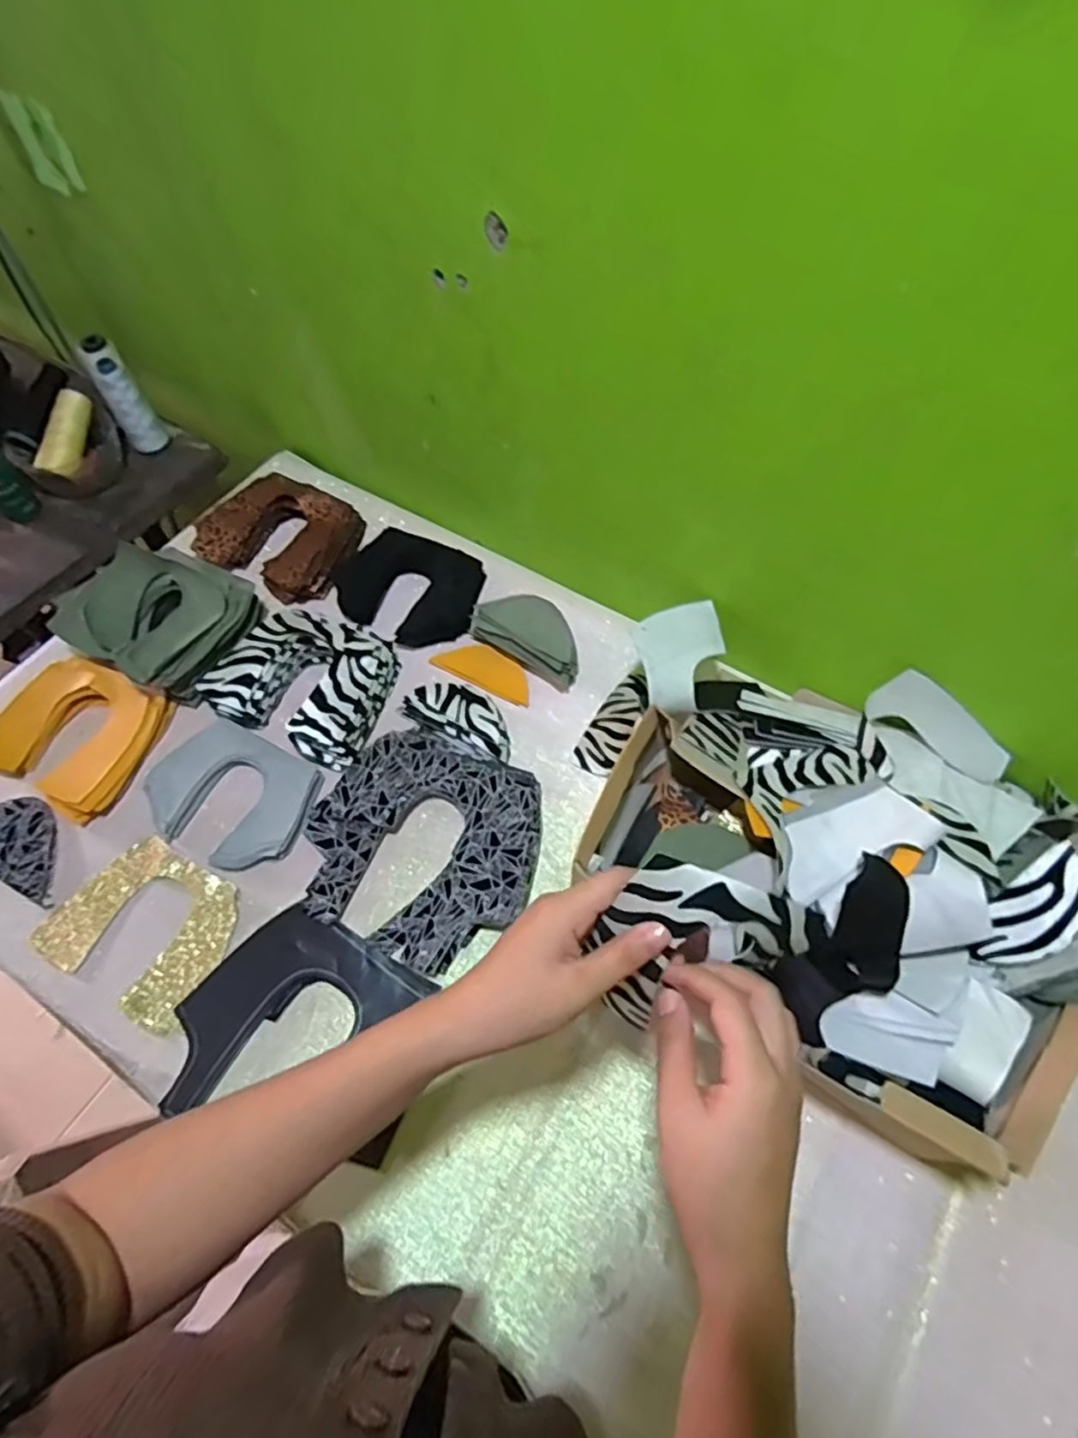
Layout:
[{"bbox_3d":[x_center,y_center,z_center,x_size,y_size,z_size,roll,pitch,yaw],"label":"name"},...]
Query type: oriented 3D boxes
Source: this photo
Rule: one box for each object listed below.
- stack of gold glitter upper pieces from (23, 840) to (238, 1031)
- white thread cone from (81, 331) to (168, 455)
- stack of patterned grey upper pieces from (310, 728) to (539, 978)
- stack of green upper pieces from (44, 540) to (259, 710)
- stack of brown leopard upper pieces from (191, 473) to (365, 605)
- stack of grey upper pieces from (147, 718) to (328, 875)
[{"bbox_3d":[-0.338,0.174,0.575,0.148,0.008,0.120,25,63,14],"label":"stack of gold glitter upper pieces"},{"bbox_3d":[-0.517,-0.399,0.845,0.046,0.121,0.045,-23,62,-12],"label":"white thread cone"},{"bbox_3d":[-0.100,0.107,0.589,0.197,0.023,0.185,23,62,13],"label":"stack of patterned grey upper pieces"},{"bbox_3d":[-0.386,-0.103,0.694,0.168,0.075,0.146,23,62,13],"label":"stack of green upper pieces"},{"bbox_3d":[-0.302,-0.213,0.777,0.168,0.035,0.139,17,61,10],"label":"stack of brown leopard upper pieces"},{"bbox_3d":[-0.282,0.067,0.616,0.145,0.017,0.115,22,62,13],"label":"stack of grey upper pieces"}]

